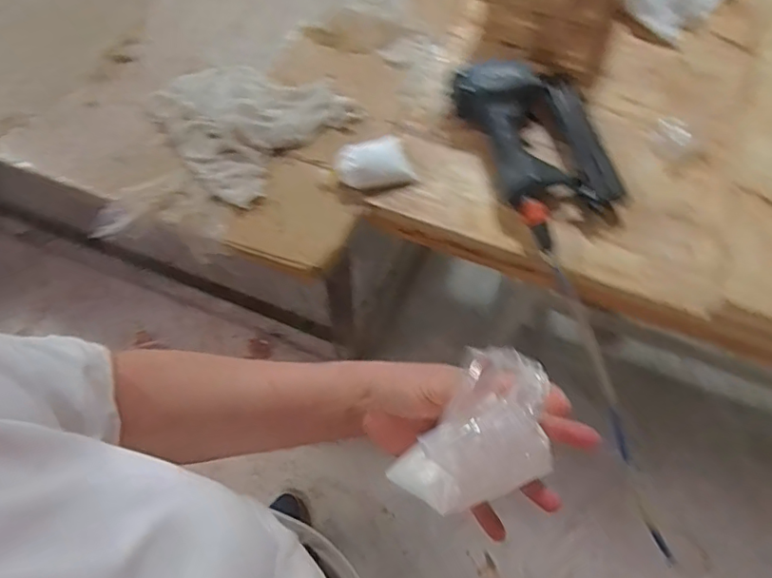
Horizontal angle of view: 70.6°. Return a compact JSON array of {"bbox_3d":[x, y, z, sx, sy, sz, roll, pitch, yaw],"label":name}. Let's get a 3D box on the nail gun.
[{"bbox_3d":[0.204,-0.186,0.707,0.165,0.069,0.258,-18,66,-11],"label":"nail gun"}]

